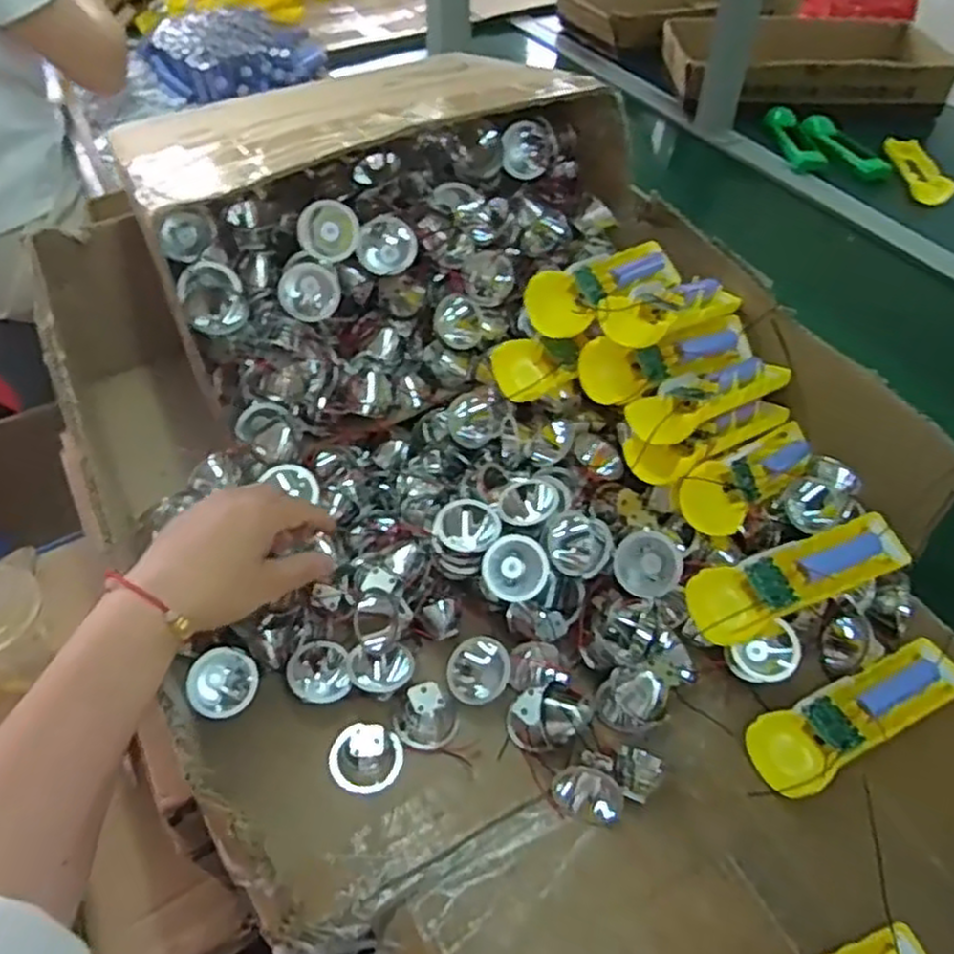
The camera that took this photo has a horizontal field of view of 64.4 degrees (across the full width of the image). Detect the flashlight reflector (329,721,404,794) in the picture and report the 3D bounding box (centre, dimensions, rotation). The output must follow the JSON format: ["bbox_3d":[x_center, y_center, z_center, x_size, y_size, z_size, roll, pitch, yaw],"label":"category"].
[{"bbox_3d":[-0.072,0.179,0.495,0.044,0.030,0.046,0,49,0],"label":"flashlight reflector"}]

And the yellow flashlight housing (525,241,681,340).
[{"bbox_3d":[0.105,-0.151,0.606,0.146,0.034,0.055,-23,77,-28],"label":"yellow flashlight housing"}]

